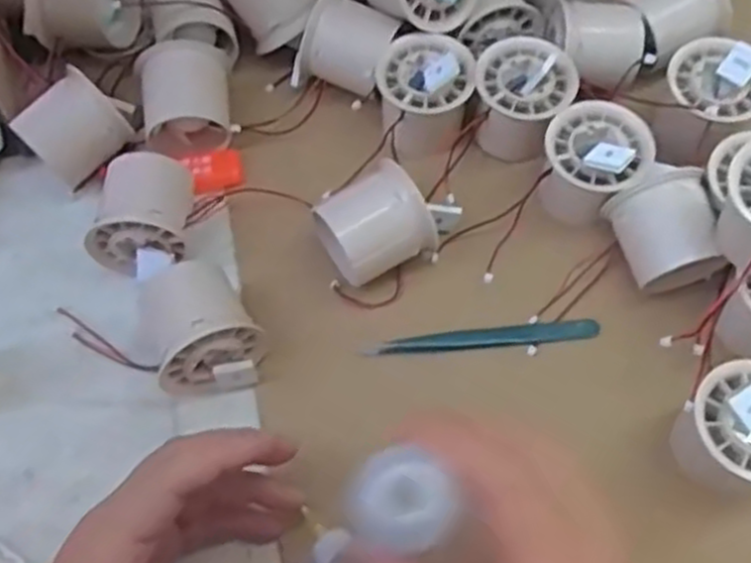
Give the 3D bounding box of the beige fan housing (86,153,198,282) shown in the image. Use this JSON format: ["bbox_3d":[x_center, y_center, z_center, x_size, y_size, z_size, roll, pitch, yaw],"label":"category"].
[{"bbox_3d":[-0.127,-0.036,0.427,0.056,0.055,0.057,11,65,6],"label":"beige fan housing"}]

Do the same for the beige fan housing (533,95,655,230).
[{"bbox_3d":[0.121,-0.065,0.434,0.054,0.052,0.053,0,64,1],"label":"beige fan housing"}]

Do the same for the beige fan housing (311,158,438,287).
[{"bbox_3d":[-0.002,-0.028,0.414,0.057,0.047,0.049,-26,67,-11],"label":"beige fan housing"}]

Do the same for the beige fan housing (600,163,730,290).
[{"bbox_3d":[0.155,-0.026,0.419,0.048,0.050,0.054,-19,65,-8],"label":"beige fan housing"}]

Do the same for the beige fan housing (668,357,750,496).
[{"bbox_3d":[0.174,0.072,0.368,0.052,0.063,0.055,0,64,1],"label":"beige fan housing"}]

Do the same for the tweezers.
[{"bbox_3d":[0.057,0.031,0.420,0.125,0.007,0.012,-5,64,-2],"label":"tweezers"}]

